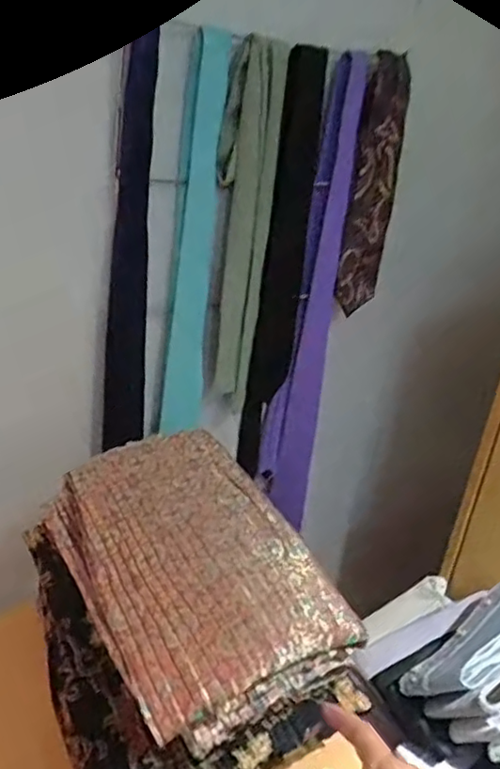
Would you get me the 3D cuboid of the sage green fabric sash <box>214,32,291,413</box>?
[{"bbox_3d":[-0.002,-0.184,0.820,0.087,0.448,0.011,-11,29,-26],"label":"sage green fabric sash"}]

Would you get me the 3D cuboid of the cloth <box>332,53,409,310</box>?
[{"bbox_3d":[0.170,-0.269,0.893,0.073,0.334,0.016,-3,23,-20],"label":"cloth"}]

